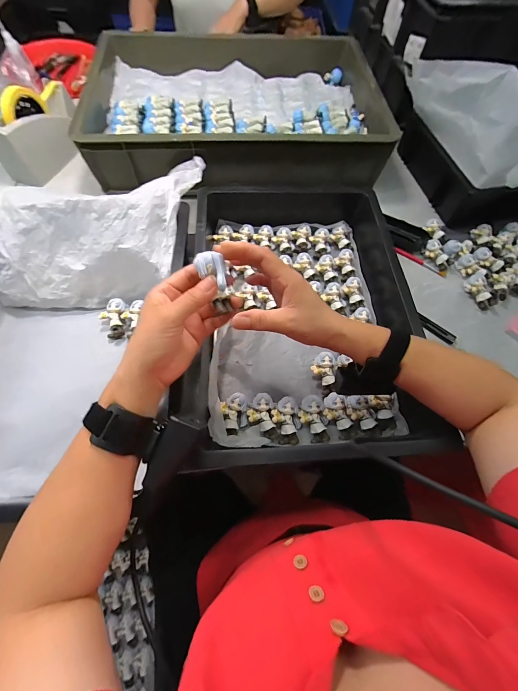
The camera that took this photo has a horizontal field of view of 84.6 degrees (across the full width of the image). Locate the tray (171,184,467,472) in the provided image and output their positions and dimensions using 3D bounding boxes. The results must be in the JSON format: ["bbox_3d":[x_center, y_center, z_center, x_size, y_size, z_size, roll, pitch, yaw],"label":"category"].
[{"bbox_3d":[0.060,-0.085,0.450,0.306,0.092,0.500,-2,65,-4],"label":"tray"}]

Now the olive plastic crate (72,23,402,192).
[{"bbox_3d":[-0.043,-0.513,0.621,0.567,0.109,0.395,-2,65,-3],"label":"olive plastic crate"}]

